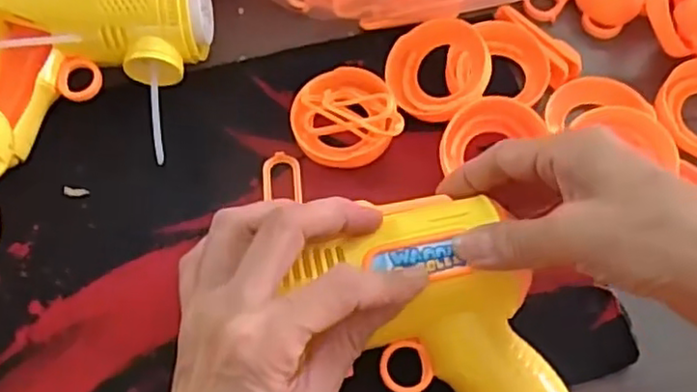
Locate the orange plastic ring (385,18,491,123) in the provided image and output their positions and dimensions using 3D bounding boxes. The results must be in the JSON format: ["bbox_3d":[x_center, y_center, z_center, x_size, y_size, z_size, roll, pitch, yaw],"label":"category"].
[{"bbox_3d":[0.051,-0.070,0.382,0.058,0.018,0.058,-3,81,18],"label":"orange plastic ring"}]

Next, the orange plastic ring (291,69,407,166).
[{"bbox_3d":[-0.003,-0.045,0.376,0.055,0.016,0.059,-1,64,2],"label":"orange plastic ring"}]

